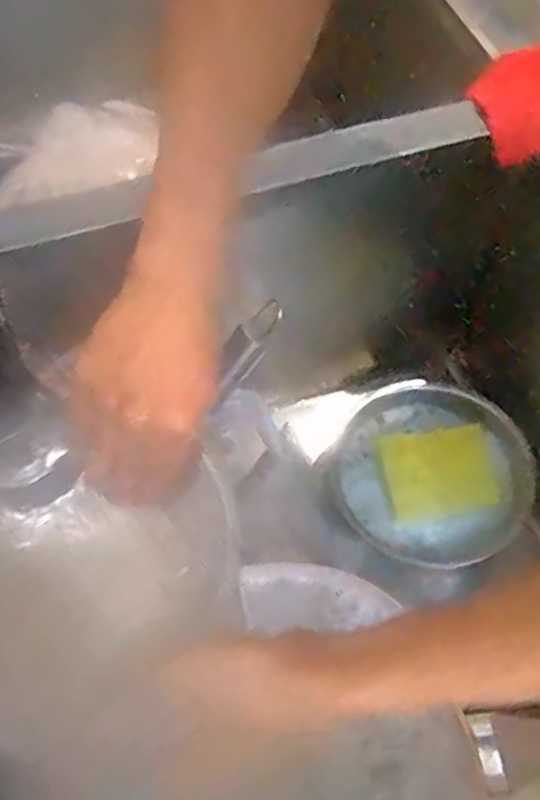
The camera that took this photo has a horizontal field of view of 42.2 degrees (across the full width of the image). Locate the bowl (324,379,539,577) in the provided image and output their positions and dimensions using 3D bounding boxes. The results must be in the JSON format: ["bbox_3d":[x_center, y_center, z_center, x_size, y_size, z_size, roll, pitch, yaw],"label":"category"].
[{"bbox_3d":[0.144,0.062,0.629,0.170,0.065,0.150,37,66,20],"label":"bowl"}]

